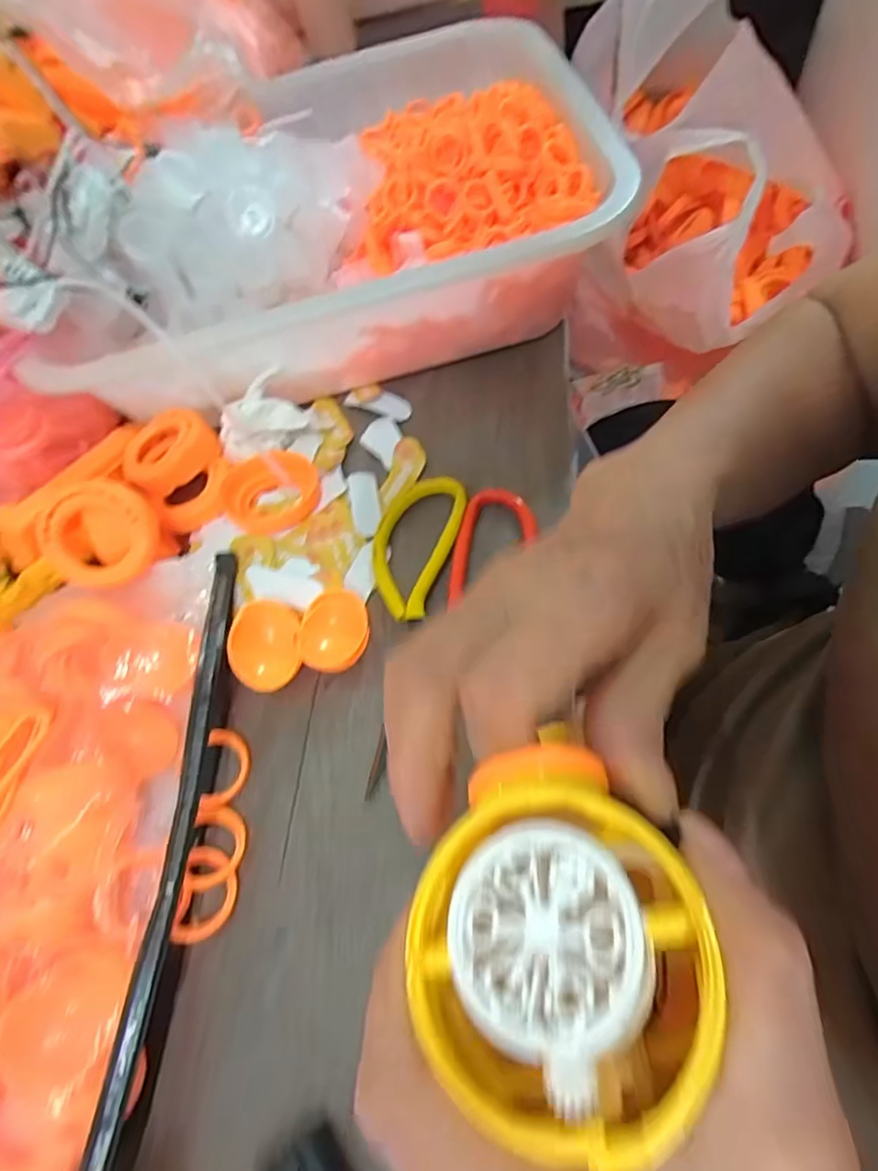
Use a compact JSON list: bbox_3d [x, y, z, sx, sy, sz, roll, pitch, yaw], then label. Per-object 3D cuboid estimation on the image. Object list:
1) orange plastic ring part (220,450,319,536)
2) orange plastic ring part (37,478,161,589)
[{"bbox_3d":[-0.102,-0.058,0.351,0.057,0.012,0.052,-4,61,8],"label":"orange plastic ring part"},{"bbox_3d":[-0.184,-0.028,0.315,0.058,0.012,0.055,-2,98,-12],"label":"orange plastic ring part"}]

